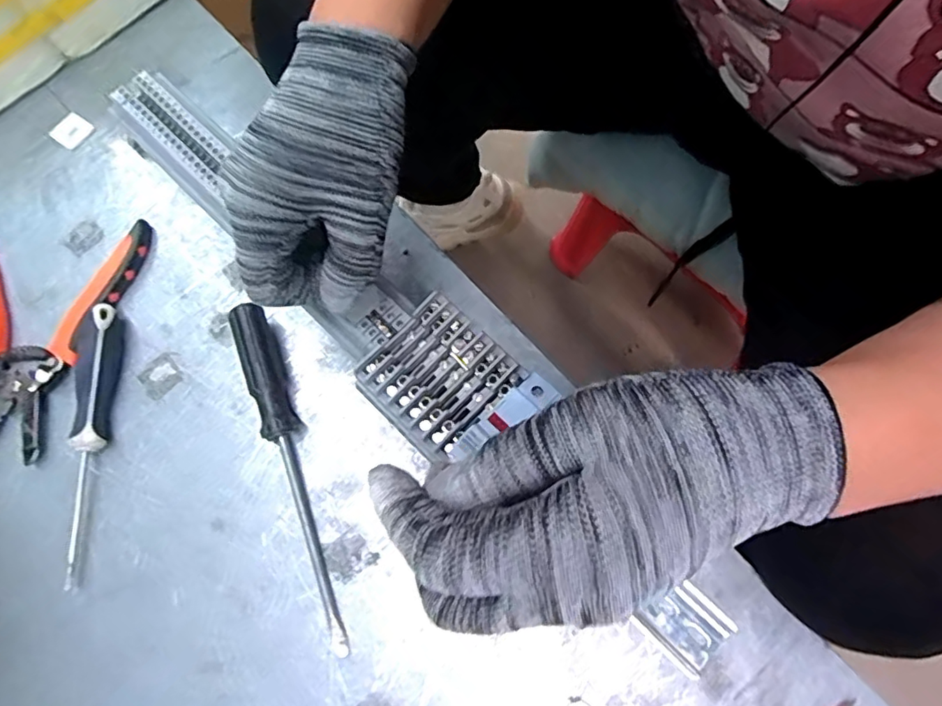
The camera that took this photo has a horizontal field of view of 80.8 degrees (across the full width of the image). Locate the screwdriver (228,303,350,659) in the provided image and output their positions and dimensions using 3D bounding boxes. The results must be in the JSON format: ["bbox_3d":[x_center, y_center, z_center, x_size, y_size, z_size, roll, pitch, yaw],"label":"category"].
[{"bbox_3d":[-0.100,0.065,0.312,0.019,0.019,0.194,-20,77,-5],"label":"screwdriver"}]

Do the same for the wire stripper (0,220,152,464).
[{"bbox_3d":[-0.275,-0.011,0.350,0.118,0.013,0.154,-1,72,2],"label":"wire stripper"}]

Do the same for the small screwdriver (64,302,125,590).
[{"bbox_3d":[-0.223,0.047,0.321,0.023,0.021,0.156,-7,71,0],"label":"small screwdriver"}]

